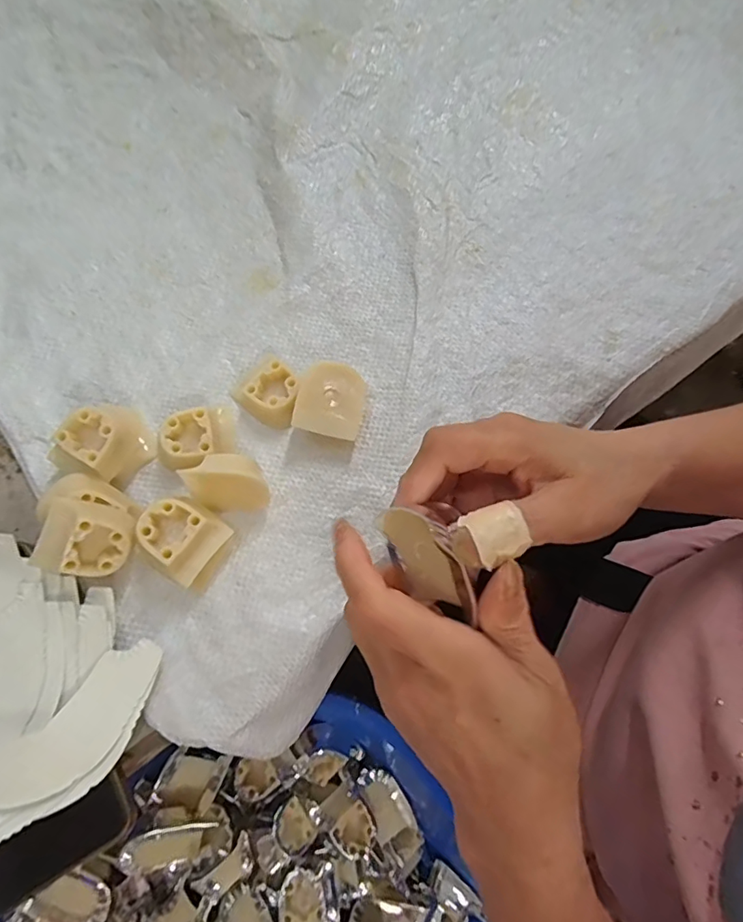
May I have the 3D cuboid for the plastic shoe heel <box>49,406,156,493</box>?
[{"bbox_3d":[-0.155,-0.009,0.291,0.039,0.033,0.048,38,77,10],"label":"plastic shoe heel"}]

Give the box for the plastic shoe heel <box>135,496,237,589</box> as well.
[{"bbox_3d":[-0.102,0.041,0.273,0.038,0.031,0.037,36,77,10],"label":"plastic shoe heel"}]

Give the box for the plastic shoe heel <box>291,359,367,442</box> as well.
[{"bbox_3d":[-0.023,-0.036,0.304,0.037,0.022,0.046,13,74,4],"label":"plastic shoe heel"}]

